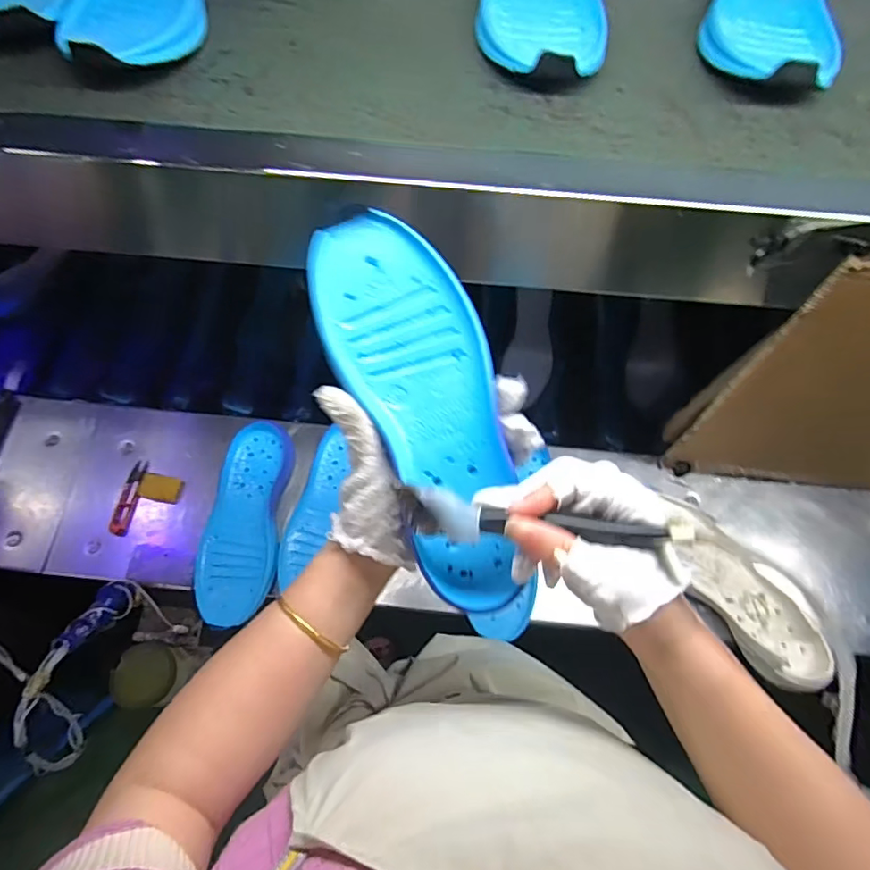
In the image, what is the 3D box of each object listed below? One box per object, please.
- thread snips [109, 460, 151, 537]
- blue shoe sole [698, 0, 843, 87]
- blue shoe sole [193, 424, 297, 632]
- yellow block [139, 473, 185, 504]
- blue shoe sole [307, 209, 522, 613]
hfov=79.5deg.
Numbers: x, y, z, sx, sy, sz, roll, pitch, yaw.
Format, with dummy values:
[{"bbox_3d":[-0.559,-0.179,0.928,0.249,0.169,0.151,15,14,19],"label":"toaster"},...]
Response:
[{"bbox_3d":[-0.404,0.083,0.694,0.023,0.012,0.100,7,62,1],"label":"thread snips"},{"bbox_3d":[0.275,-0.359,0.432,0.099,0.041,0.256,13,66,5],"label":"blue shoe sole"},{"bbox_3d":[-0.240,0.107,0.667,0.091,0.026,0.250,5,62,-1],"label":"blue shoe sole"},{"bbox_3d":[-0.364,0.073,0.699,0.054,0.012,0.032,12,62,3],"label":"yellow block"},{"bbox_3d":[-0.003,-0.015,0.333,0.091,0.028,0.249,-20,93,-10],"label":"blue shoe sole"}]

